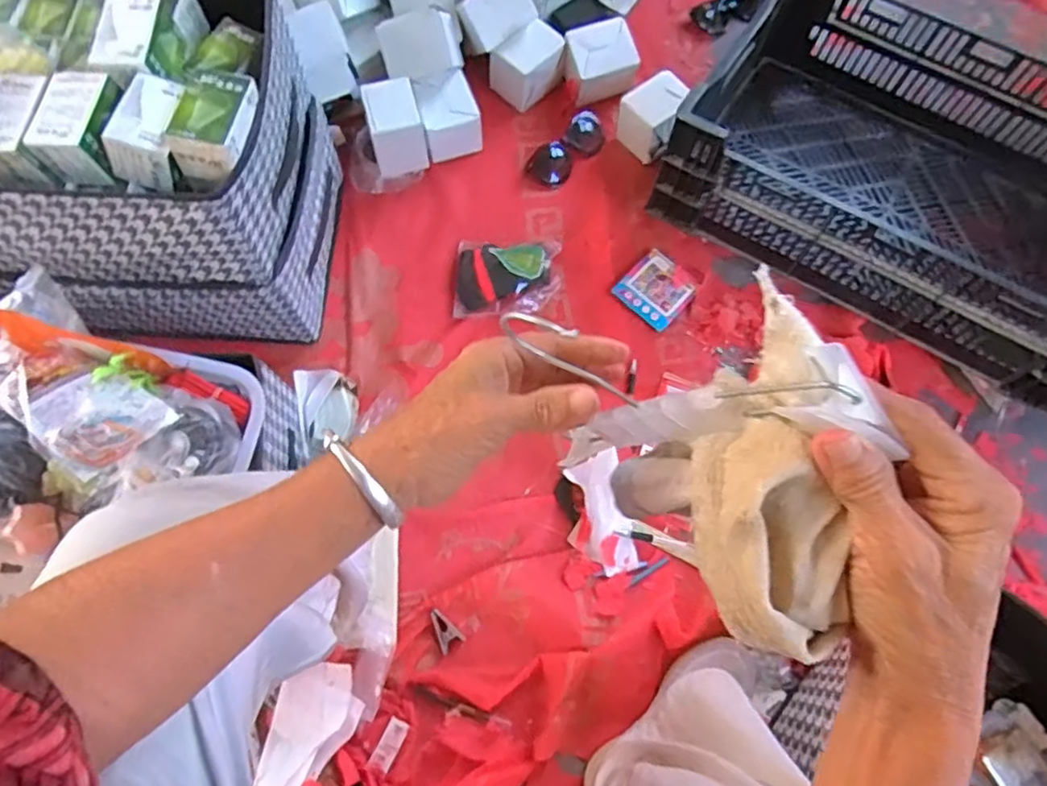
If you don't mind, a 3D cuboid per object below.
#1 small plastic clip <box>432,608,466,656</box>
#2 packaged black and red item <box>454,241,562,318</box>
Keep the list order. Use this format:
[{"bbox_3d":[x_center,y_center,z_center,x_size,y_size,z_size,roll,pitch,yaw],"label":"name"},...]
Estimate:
[{"bbox_3d":[-0.093,0.274,0.731,0.030,0.014,0.049,-34,75,-12],"label":"small plastic clip"},{"bbox_3d":[-0.022,-0.163,0.884,0.144,0.027,0.111,1,71,-1],"label":"packaged black and red item"}]

